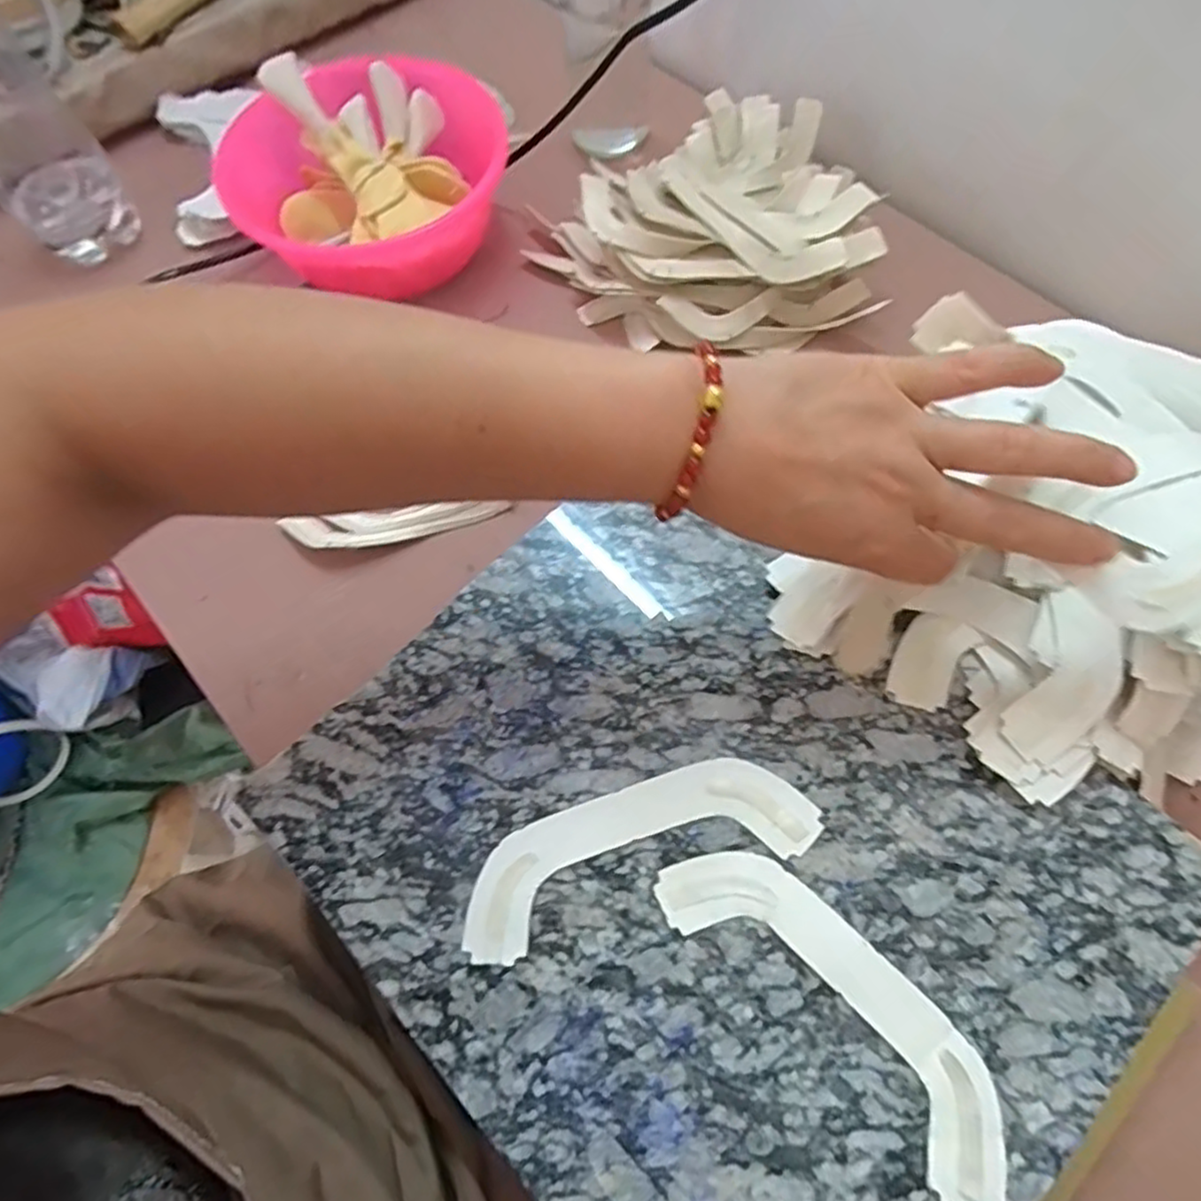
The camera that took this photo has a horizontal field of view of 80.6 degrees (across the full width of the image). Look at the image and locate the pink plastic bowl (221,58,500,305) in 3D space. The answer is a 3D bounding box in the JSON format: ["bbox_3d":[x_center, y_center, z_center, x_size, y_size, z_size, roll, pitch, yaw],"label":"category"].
[{"bbox_3d":[-0.159,-0.296,0.499,0.185,0.067,0.177,-36,69,-11],"label":"pink plastic bowl"}]

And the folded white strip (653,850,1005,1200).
[{"bbox_3d":[0.099,0.167,0.297,0.163,0.013,0.051,41,75,18],"label":"folded white strip"}]

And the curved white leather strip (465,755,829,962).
[{"bbox_3d":[0.016,0.113,0.325,0.164,0.006,0.051,-19,67,-4],"label":"curved white leather strip"}]

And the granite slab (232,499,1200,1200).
[{"bbox_3d":[0.046,0.117,0.330,0.349,0.031,0.281,41,75,19],"label":"granite slab"}]

